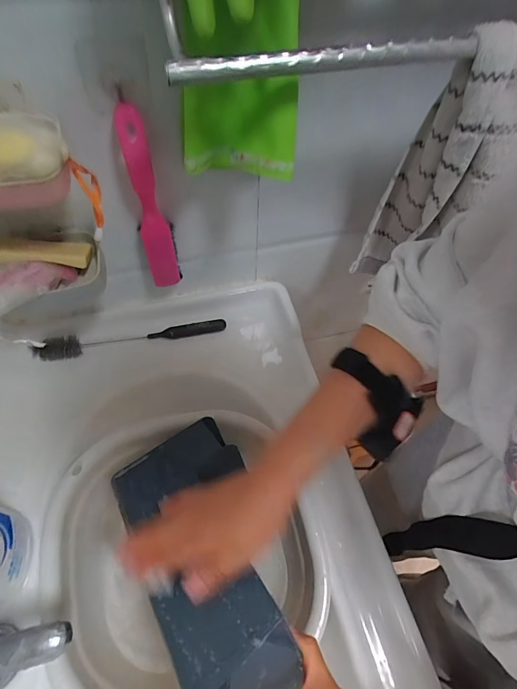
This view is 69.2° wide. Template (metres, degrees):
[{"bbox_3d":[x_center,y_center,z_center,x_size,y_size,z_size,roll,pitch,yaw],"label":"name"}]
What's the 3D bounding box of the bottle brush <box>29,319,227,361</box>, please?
[{"bbox_3d":[-0.198,-0.015,0.595,0.287,0.031,0.030,-12,58,-9],"label":"bottle brush"}]

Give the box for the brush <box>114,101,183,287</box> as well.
[{"bbox_3d":[-0.129,-0.160,0.456,0.040,0.235,0.034,-13,58,-10],"label":"brush"}]

